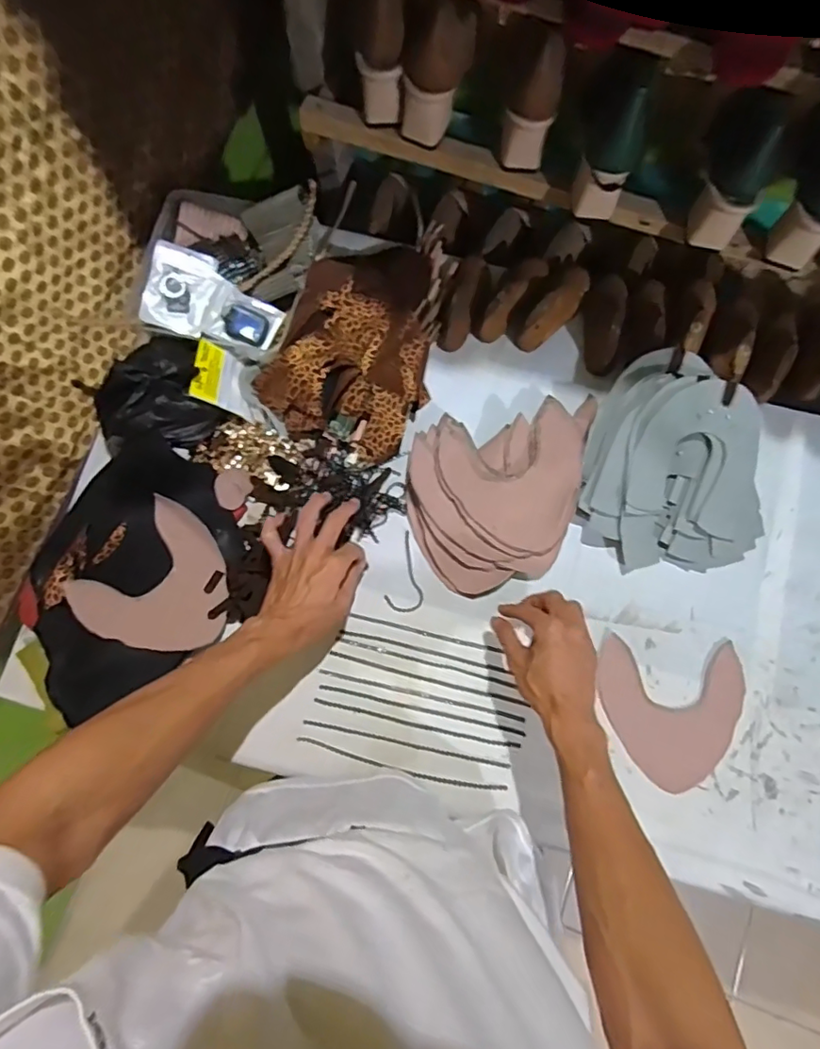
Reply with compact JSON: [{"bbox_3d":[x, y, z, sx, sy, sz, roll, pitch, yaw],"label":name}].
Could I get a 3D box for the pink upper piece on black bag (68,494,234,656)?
[{"bbox_3d":[-0.282,0.075,0.641,0.158,0.026,0.155,43,82,9],"label":"pink upper piece on black bag"}]

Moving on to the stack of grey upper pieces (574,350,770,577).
[{"bbox_3d":[0.296,-0.072,0.655,0.201,0.094,0.250,-10,77,-1],"label":"stack of grey upper pieces"}]

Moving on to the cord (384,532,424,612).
[{"bbox_3d":[0.002,0.059,0.672,0.045,0.004,0.095,18,79,5],"label":"cord"}]

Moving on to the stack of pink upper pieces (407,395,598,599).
[{"bbox_3d":[0.117,-0.035,0.674,0.230,0.038,0.207,-9,77,-1],"label":"stack of pink upper pieces"}]

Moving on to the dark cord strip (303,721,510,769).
[{"bbox_3d":[-0.004,0.245,0.624,0.231,0.007,0.005,11,78,4],"label":"dark cord strip"}]

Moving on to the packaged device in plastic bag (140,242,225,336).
[{"bbox_3d":[-0.278,-0.284,0.679,0.075,0.016,0.102,16,88,-16],"label":"packaged device in plastic bag"}]

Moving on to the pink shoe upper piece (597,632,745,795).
[{"bbox_3d":[0.300,0.215,0.640,0.158,0.008,0.158,3,79,4],"label":"pink shoe upper piece"}]

